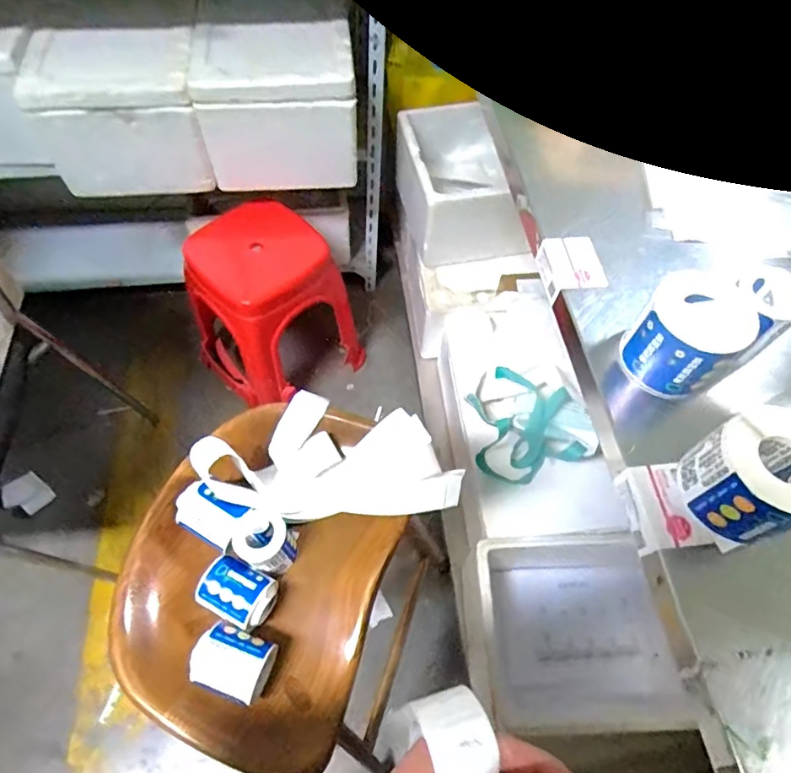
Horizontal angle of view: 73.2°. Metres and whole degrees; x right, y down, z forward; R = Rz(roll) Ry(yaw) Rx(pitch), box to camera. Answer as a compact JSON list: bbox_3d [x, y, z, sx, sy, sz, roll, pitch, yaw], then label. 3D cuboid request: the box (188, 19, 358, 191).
[{"bbox_3d":[-0.259,-0.639,1.200,0.326,0.275,0.231,-6,61,-5],"label":"box"}]

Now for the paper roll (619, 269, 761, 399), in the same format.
[{"bbox_3d":[0.230,-0.042,0.425,0.073,0.062,0.080,1,60,-1],"label":"paper roll"}]

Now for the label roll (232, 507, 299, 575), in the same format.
[{"bbox_3d":[-0.142,0.173,0.589,0.060,0.061,0.057,1,60,-1],"label":"label roll"}]

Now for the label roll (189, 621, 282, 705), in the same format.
[{"bbox_3d":[-0.162,0.275,0.532,0.071,0.049,0.061,21,62,10],"label":"label roll"}]

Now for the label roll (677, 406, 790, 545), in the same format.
[{"bbox_3d":[0.243,0.059,0.354,0.072,0.061,0.069,1,60,-1],"label":"label roll"}]

